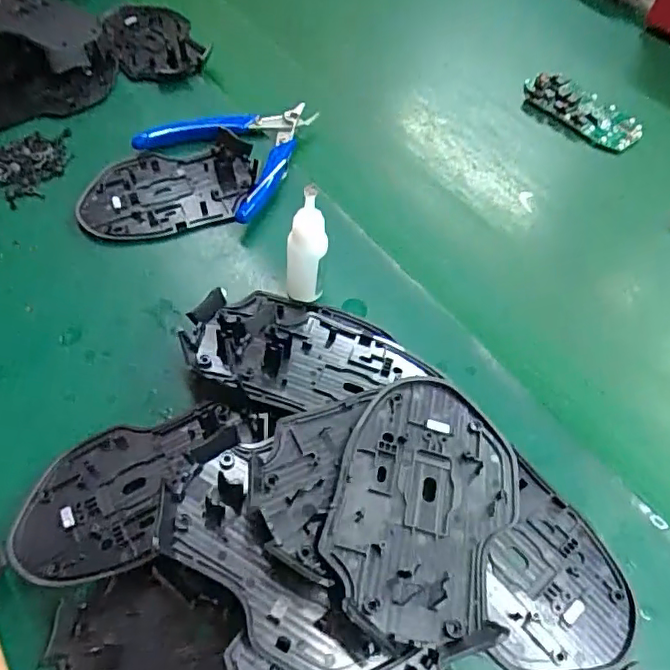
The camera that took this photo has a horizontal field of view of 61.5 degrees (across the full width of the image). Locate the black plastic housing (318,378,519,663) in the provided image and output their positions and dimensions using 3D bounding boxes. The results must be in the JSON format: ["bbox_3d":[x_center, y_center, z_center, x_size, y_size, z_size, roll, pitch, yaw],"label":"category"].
[{"bbox_3d":[0.039,0.068,0.235,0.073,0.008,0.113,20,52,2],"label":"black plastic housing"}]

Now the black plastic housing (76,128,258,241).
[{"bbox_3d":[-0.110,-0.097,0.374,0.115,0.019,0.071,-14,59,-11],"label":"black plastic housing"}]

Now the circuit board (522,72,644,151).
[{"bbox_3d":[0.196,-0.179,0.443,0.094,0.017,0.042,37,63,19],"label":"circuit board"}]

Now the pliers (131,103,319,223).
[{"bbox_3d":[-0.063,-0.139,0.398,0.116,0.015,0.114,38,63,20],"label":"pliers"}]

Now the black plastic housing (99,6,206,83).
[{"bbox_3d":[-0.154,-0.243,0.465,0.072,0.012,0.112,-20,60,-14],"label":"black plastic housing"}]

